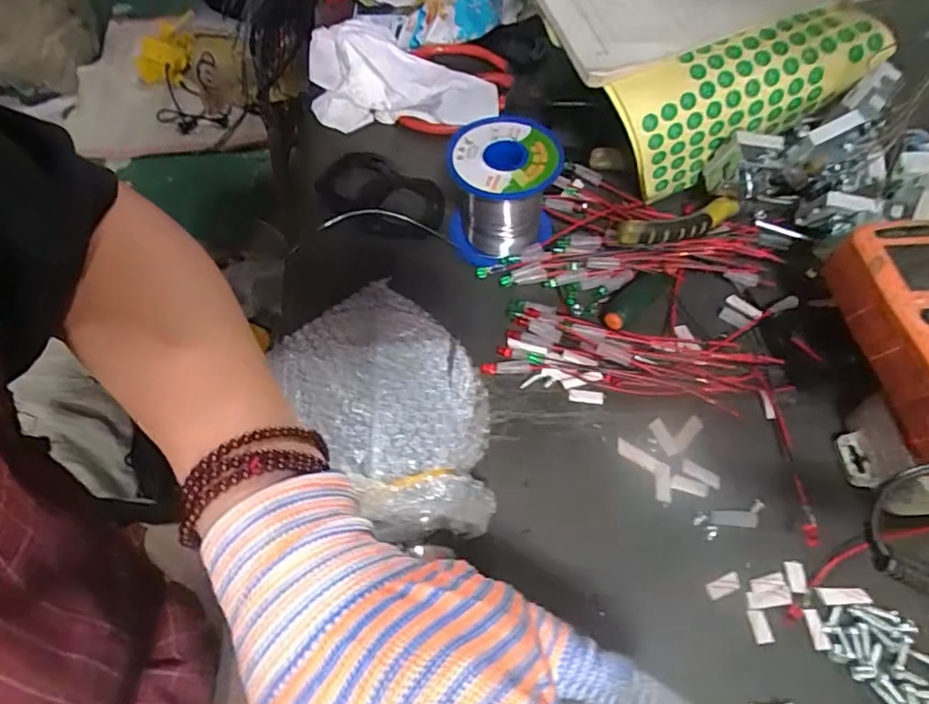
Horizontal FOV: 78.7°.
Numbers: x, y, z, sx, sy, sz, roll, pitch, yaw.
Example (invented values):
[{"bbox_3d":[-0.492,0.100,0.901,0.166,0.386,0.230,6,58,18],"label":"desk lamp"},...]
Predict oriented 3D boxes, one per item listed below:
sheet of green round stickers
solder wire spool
[{"bbox_3d":[0.167,-0.151,0.354,0.152,0.078,0.040,-15,60,-9],"label":"sheet of green round stickers"},{"bbox_3d":[0.024,-0.099,0.347,0.064,0.060,0.065,4,59,3],"label":"solder wire spool"}]

